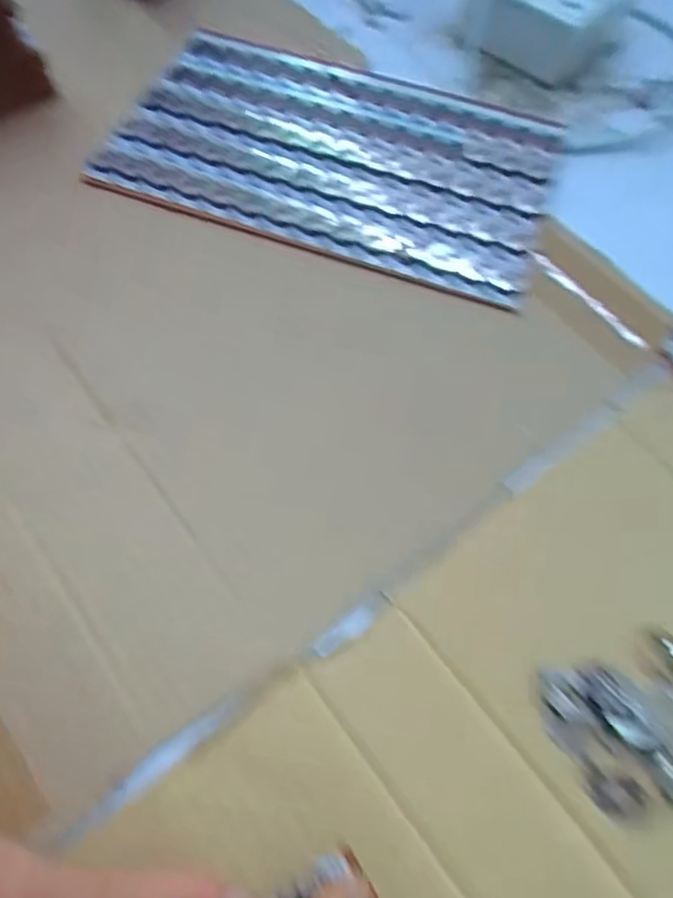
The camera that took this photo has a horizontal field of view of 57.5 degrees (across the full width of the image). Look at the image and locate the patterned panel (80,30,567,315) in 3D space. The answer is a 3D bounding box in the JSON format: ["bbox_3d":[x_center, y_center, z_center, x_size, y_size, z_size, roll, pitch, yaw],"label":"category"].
[{"bbox_3d":[0.002,-0.178,0.364,0.248,0.012,0.154,18,63,6],"label":"patterned panel"}]

